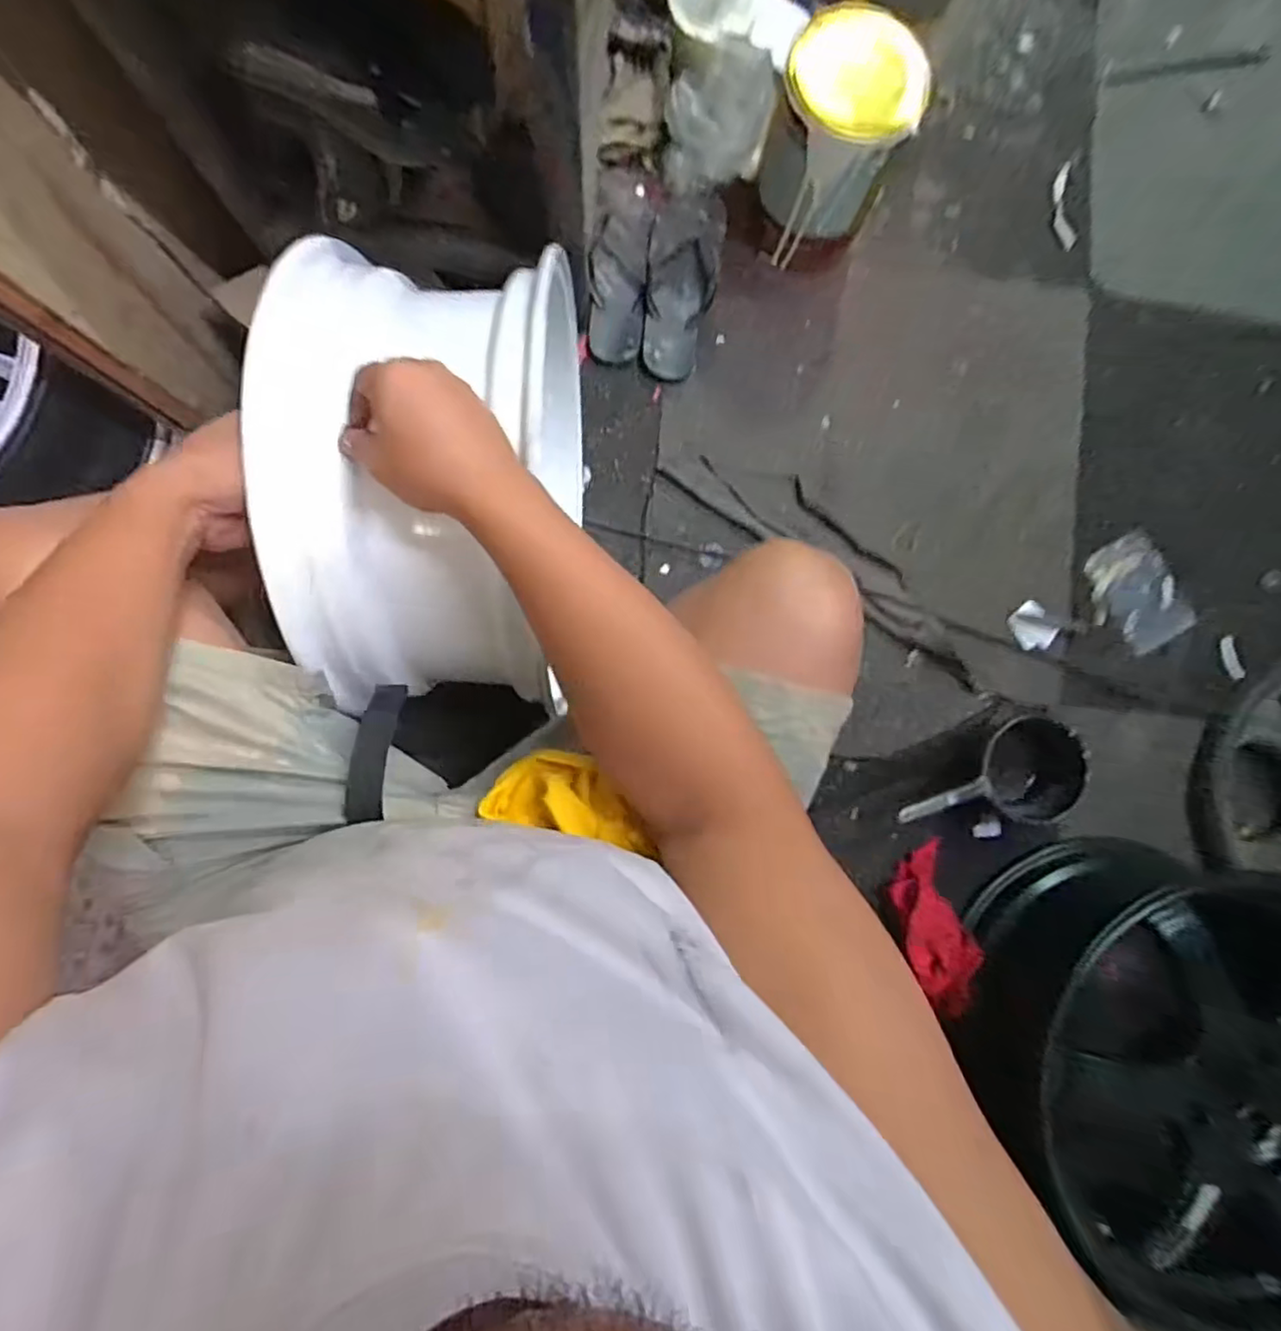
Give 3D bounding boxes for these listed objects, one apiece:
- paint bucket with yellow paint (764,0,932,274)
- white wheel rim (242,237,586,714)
[{"bbox_3d":[0.228,-0.623,0.797,0.159,0.231,0.135,20,85,-2],"label":"paint bucket with yellow paint"},{"bbox_3d":[-0.174,-0.172,0.635,0.200,0.389,0.400,2,84,-3],"label":"white wheel rim"}]

